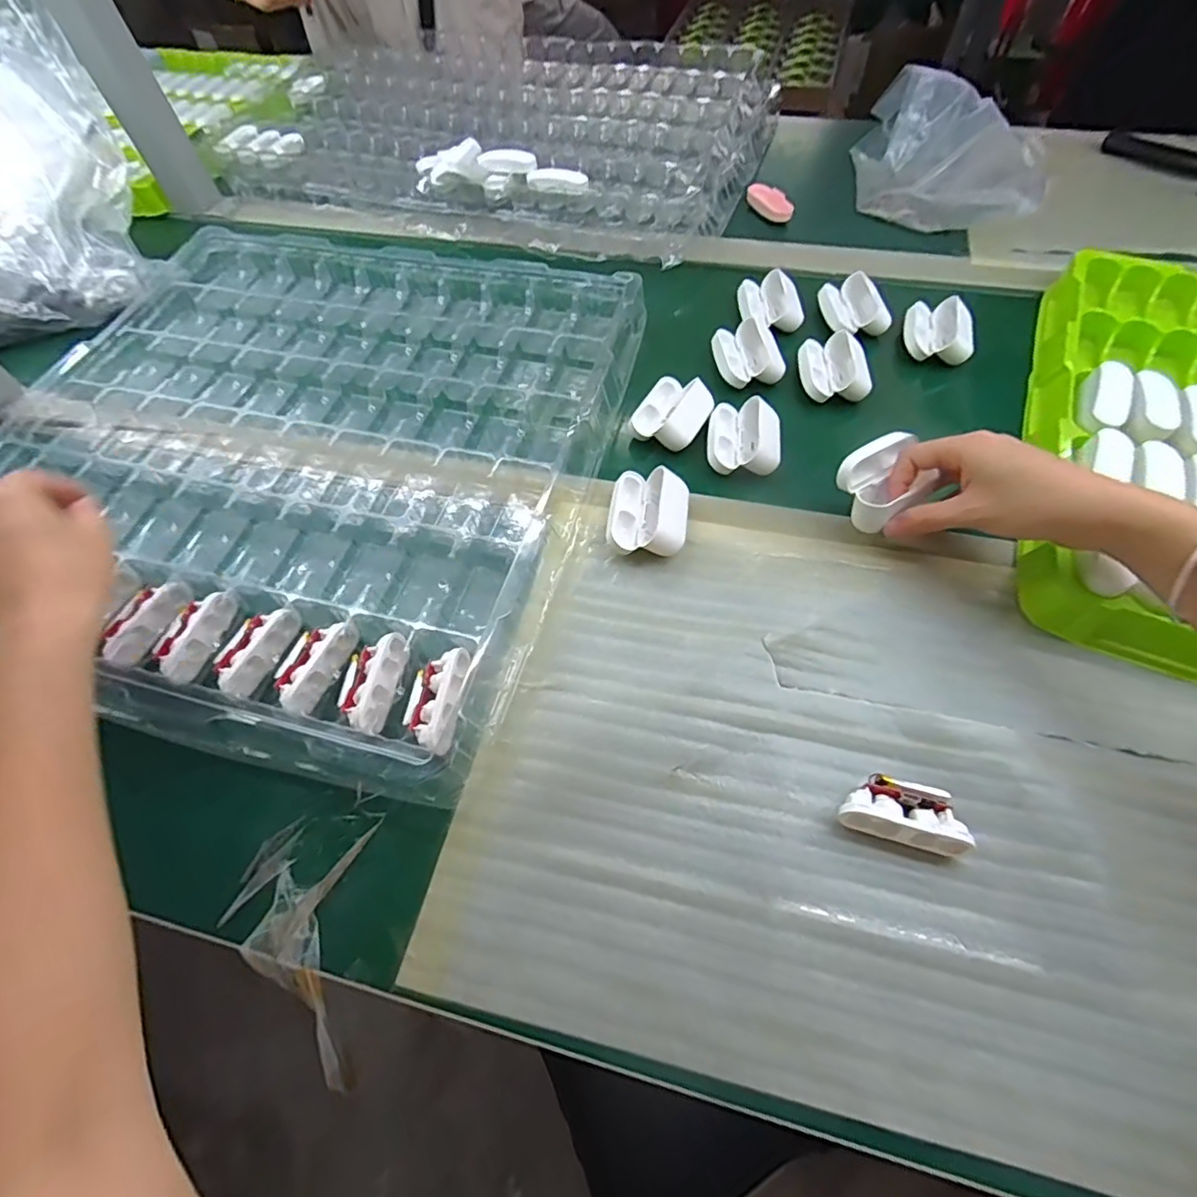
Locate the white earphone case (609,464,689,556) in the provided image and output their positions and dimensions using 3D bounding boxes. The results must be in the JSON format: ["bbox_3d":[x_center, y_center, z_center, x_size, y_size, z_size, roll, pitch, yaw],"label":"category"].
[{"bbox_3d":[0.035,-0.059,0.396,0.053,0.029,0.064,6,61,7],"label":"white earphone case"}]

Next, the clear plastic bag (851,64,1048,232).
[{"bbox_3d":[0.351,-0.436,0.556,0.185,0.100,0.128,25,64,16],"label":"clear plastic bag"}]

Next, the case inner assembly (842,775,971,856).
[{"bbox_3d":[0.159,0.110,0.294,0.060,0.019,0.030,13,62,10],"label":"case inner assembly"}]

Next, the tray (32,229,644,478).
[{"bbox_3d":[-0.214,-0.231,0.502,0.481,0.035,0.236,13,62,10],"label":"tray"}]

